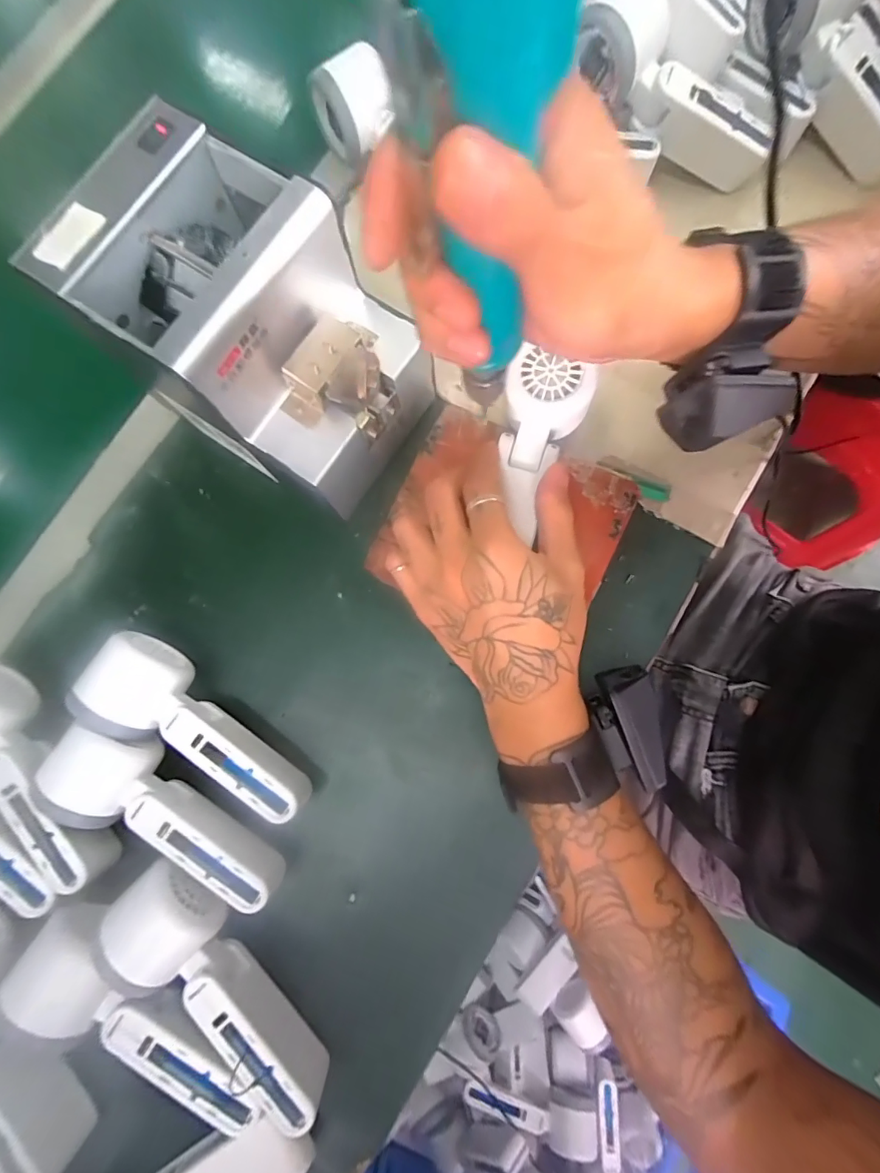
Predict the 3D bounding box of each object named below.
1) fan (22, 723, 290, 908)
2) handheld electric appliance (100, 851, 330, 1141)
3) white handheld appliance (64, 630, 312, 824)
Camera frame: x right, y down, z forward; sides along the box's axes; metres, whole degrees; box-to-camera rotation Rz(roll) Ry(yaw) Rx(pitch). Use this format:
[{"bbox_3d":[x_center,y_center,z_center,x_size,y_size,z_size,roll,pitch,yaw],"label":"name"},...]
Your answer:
[{"bbox_3d":[-0.169,0.141,0.310,0.160,0.043,0.059,24,77,3],"label":"fan"},{"bbox_3d":[-0.128,0.238,0.290,0.050,0.046,0.162,-43,82,-11],"label":"handheld electric appliance"},{"bbox_3d":[-0.155,0.094,0.323,0.164,0.048,0.058,31,77,5],"label":"white handheld appliance"}]

